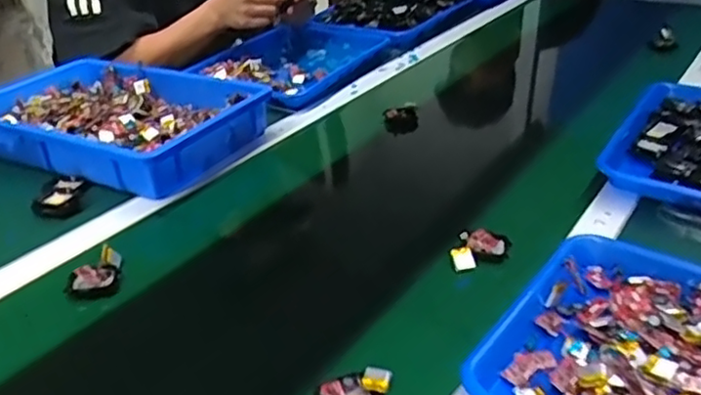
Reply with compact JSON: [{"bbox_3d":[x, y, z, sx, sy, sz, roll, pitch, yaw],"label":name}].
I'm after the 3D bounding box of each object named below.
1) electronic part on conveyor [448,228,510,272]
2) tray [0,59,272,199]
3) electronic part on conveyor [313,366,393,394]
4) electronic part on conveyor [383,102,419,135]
[{"bbox_3d":[0.128,0.052,0.658,0.050,0.022,0.054,11,31,22],"label":"electronic part on conveyor"},{"bbox_3d":[-0.318,-0.110,0.931,0.369,0.071,0.281,12,31,23],"label":"tray"},{"bbox_3d":[0.004,0.145,0.494,0.054,0.016,0.040,-12,30,-19],"label":"electronic part on conveyor"},{"bbox_3d":[0.074,-0.117,0.984,0.050,0.050,0.025,4,29,10],"label":"electronic part on conveyor"}]

